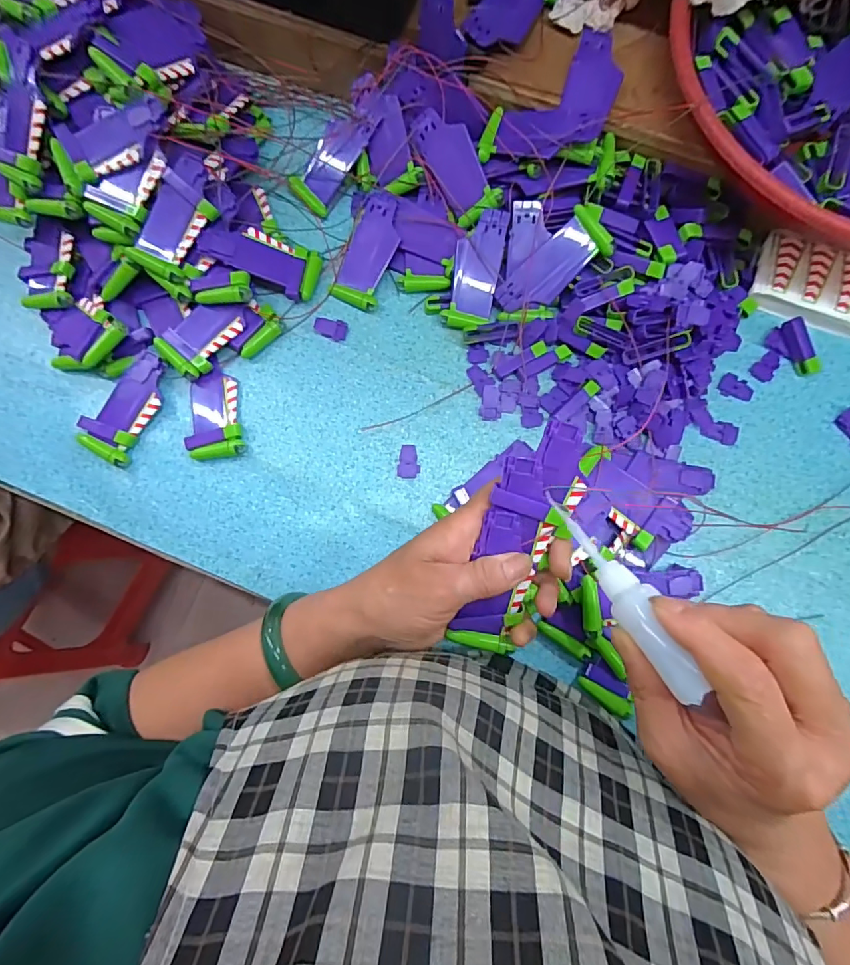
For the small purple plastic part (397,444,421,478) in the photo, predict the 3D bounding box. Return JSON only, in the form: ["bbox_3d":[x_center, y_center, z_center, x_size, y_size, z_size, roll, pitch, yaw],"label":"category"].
[{"bbox_3d":[-0.012,-0.017,0.375,0.018,0.004,0.027,6,82,2],"label":"small purple plastic part"}]

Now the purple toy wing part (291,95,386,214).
[{"bbox_3d":[-0.072,-0.272,0.388,0.037,0.007,0.096,38,110,-4],"label":"purple toy wing part"}]

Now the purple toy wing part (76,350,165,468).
[{"bbox_3d":[-0.239,-0.062,0.379,0.045,0.015,0.089,24,83,4],"label":"purple toy wing part"}]

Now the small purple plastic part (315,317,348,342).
[{"bbox_3d":[-0.078,-0.127,0.388,0.026,0.009,0.017,12,82,3],"label":"small purple plastic part"}]

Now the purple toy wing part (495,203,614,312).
[{"bbox_3d":[0.097,-0.165,0.364,0.088,0.012,0.038,-37,83,15],"label":"purple toy wing part"}]

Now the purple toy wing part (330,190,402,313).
[{"bbox_3d":[-0.045,-0.188,0.385,0.037,0.021,0.090,19,83,4],"label":"purple toy wing part"}]

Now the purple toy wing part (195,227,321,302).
[{"bbox_3d":[-0.132,-0.179,0.381,0.090,0.008,0.043,14,82,-17],"label":"purple toy wing part"}]

